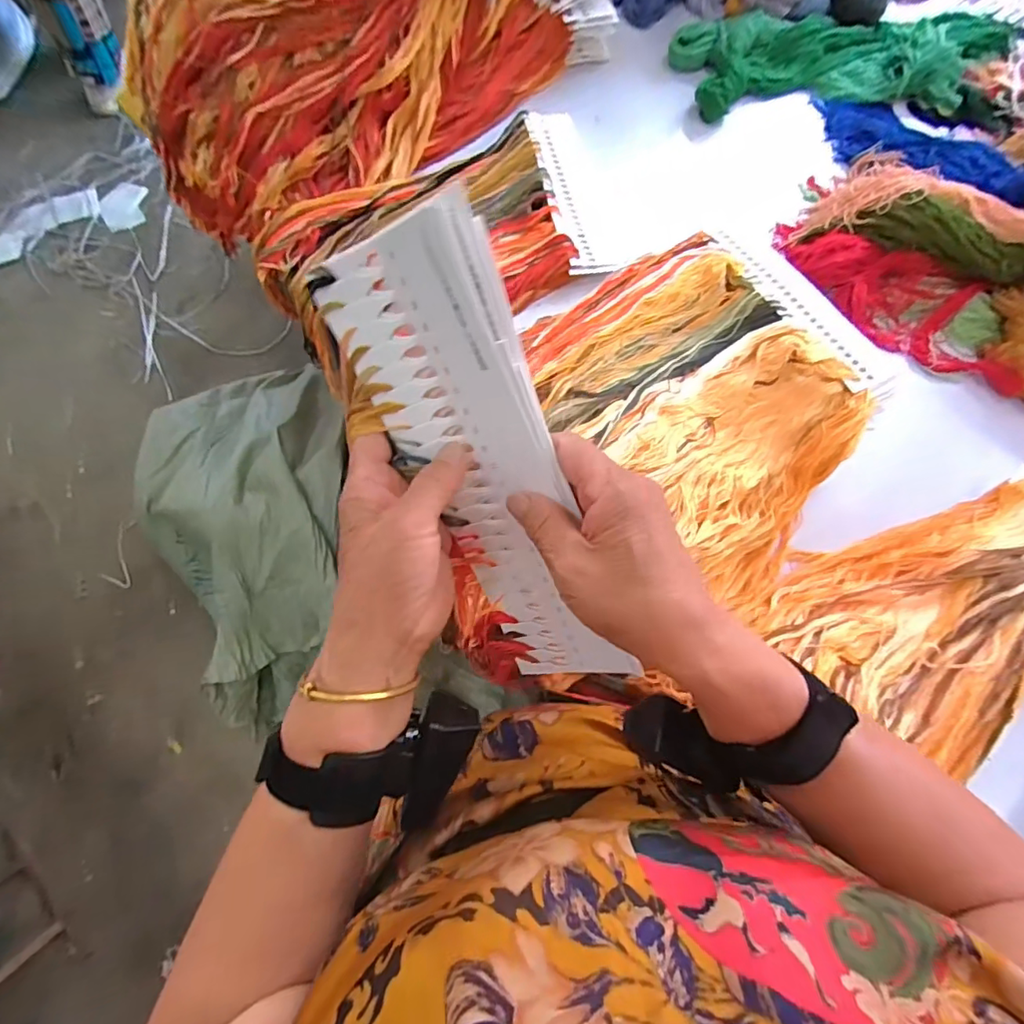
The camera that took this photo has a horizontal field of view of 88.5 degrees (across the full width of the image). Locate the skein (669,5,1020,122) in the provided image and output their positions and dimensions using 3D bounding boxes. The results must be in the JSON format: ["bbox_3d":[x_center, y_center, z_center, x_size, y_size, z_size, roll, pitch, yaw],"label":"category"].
[{"bbox_3d":[0.503,-0.674,0.784,0.507,0.052,0.177,-8,76,-2],"label":"skein"}]

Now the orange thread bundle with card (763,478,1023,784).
[{"bbox_3d":[0.484,0.092,0.538,0.375,0.129,0.231,-32,77,-7],"label":"orange thread bundle with card"}]

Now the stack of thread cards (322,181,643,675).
[{"bbox_3d":[-0.008,-0.012,0.286,0.084,0.013,0.267,-10,118,26],"label":"stack of thread cards"}]

